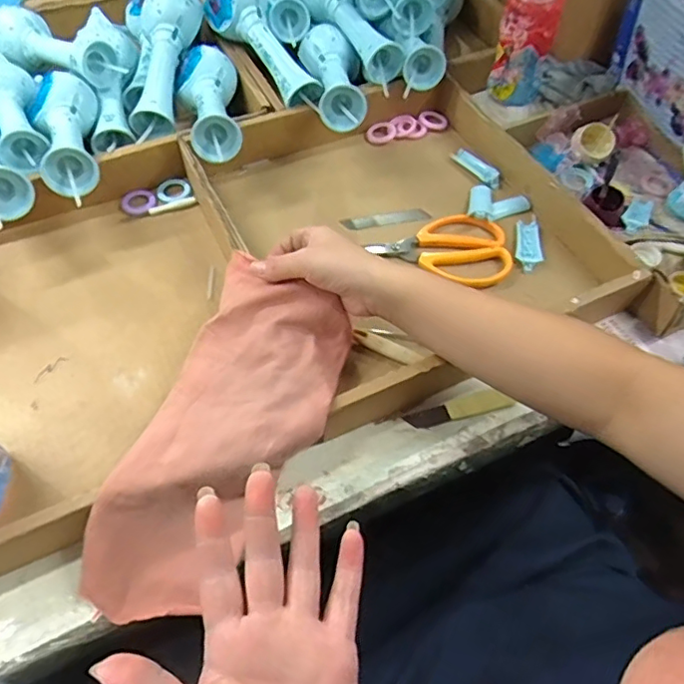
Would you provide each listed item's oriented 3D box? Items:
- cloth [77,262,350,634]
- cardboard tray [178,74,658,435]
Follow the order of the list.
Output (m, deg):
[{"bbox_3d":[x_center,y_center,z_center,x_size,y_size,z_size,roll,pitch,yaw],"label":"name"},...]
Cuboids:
[{"bbox_3d":[-0.097,0.069,0.440,0.138,0.059,0.285,25,68,13],"label":"cloth"},{"bbox_3d":[0.058,-0.138,0.587,0.346,0.075,0.376,-21,60,-15],"label":"cardboard tray"}]

